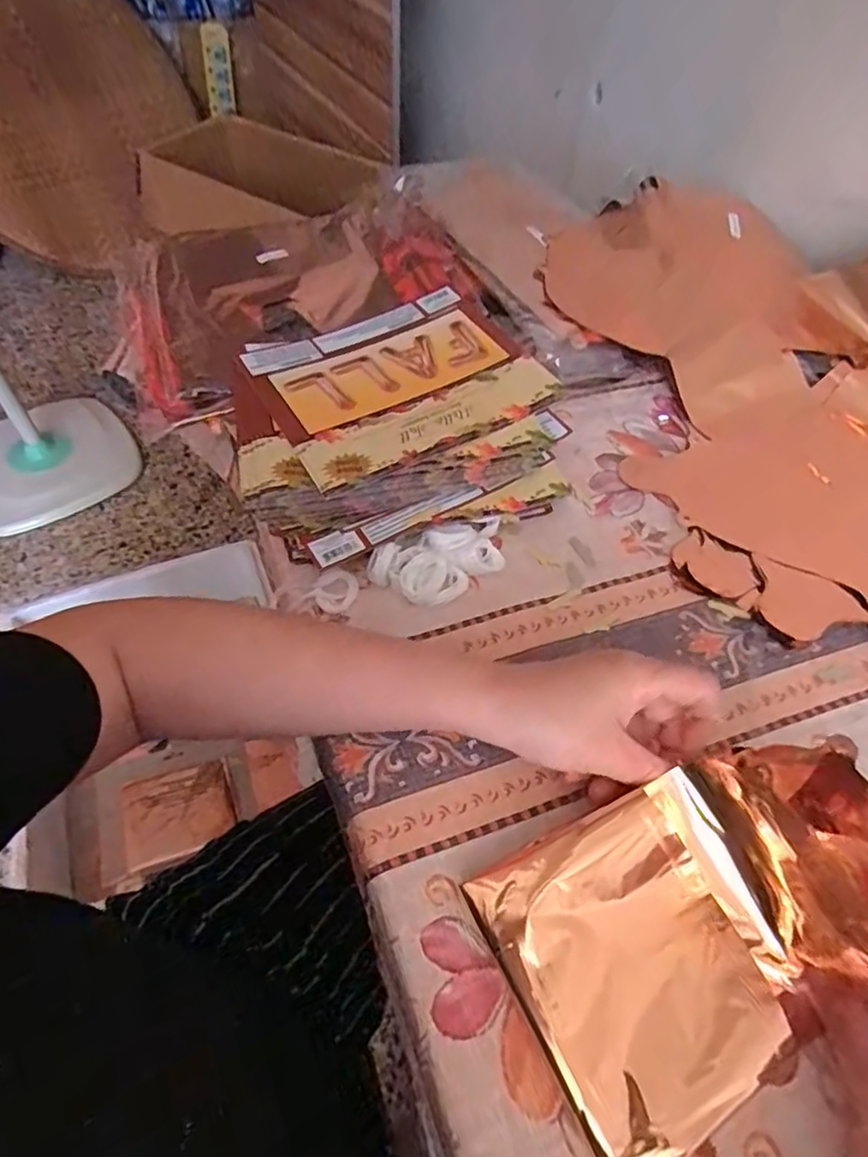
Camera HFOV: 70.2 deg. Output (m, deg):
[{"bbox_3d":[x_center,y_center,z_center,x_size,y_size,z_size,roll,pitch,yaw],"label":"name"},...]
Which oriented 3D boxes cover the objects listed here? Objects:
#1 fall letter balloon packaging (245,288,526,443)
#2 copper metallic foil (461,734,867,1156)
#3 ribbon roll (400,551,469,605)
[{"bbox_3d":[-0.041,-0.170,0.475,0.185,0.010,0.110,-25,59,-18],"label":"fall letter balloon packaging"},{"bbox_3d":[0.124,0.147,0.269,0.173,0.088,0.125,-21,59,-17],"label":"copper metallic foil"},{"bbox_3d":[0.000,0.000,0.420,0.045,0.018,0.033,-6,55,-7],"label":"ribbon roll"}]

